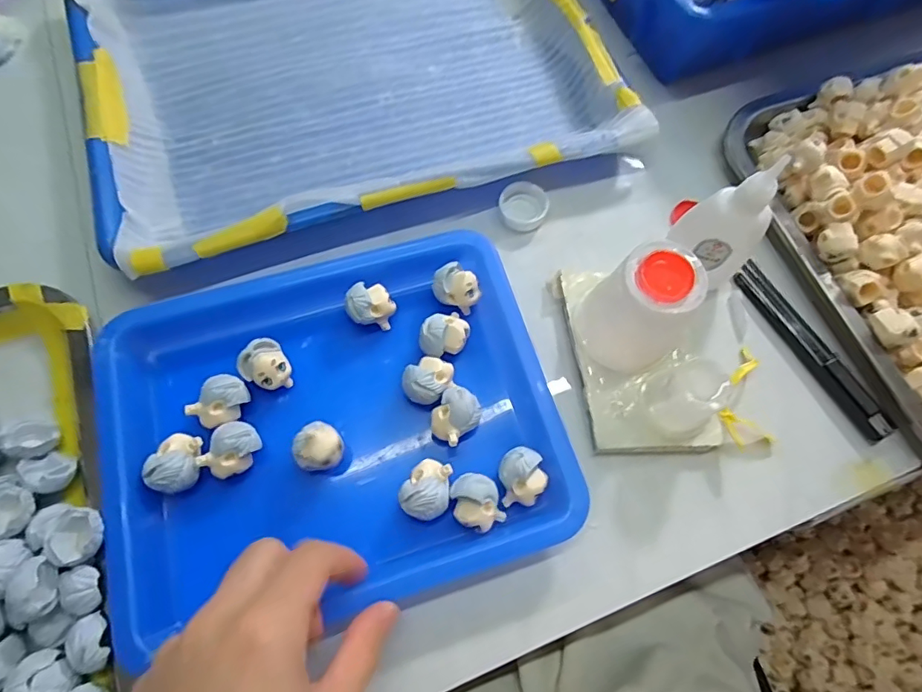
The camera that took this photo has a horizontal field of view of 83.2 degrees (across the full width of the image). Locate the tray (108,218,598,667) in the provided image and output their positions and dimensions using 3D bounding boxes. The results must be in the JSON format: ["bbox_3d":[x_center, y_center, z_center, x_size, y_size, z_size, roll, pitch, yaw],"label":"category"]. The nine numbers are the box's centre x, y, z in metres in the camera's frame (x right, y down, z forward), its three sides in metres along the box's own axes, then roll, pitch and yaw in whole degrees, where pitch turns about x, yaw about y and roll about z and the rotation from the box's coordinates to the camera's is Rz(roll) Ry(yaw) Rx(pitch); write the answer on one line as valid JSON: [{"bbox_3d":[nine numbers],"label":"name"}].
[{"bbox_3d":[-0.064,0.038,0.269,0.214,0.027,0.180,-16,73,-7],"label":"tray"}]

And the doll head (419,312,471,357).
[{"bbox_3d":[-0.009,-0.005,0.287,0.028,0.021,0.022,-20,73,-8],"label":"doll head"}]

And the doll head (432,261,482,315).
[{"bbox_3d":[-0.003,-0.032,0.295,0.027,0.017,0.022,43,75,11],"label":"doll head"}]

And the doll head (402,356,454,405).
[{"bbox_3d":[-0.017,0.019,0.278,0.021,0.025,0.027,41,75,11],"label":"doll head"}]

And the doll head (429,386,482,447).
[{"bbox_3d":[-0.003,0.038,0.273,0.022,0.024,0.027,28,73,7],"label":"doll head"}]

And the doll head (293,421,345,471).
[{"bbox_3d":[-0.070,0.053,0.263,0.022,0.032,0.023,1,71,-2],"label":"doll head"}]

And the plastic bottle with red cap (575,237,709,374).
[{"bbox_3d":[0.091,-0.017,0.274,0.044,0.068,0.048,1,71,-2],"label":"plastic bottle with red cap"}]

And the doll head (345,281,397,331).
[{"bbox_3d":[-0.050,-0.022,0.291,0.025,0.021,0.021,2,71,-1],"label":"doll head"}]

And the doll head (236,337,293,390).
[{"bbox_3d":[-0.103,0.012,0.277,0.023,0.024,0.025,1,71,-2],"label":"doll head"}]

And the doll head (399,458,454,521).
[{"bbox_3d":[-0.016,0.073,0.261,0.023,0.027,0.028,32,73,8],"label":"doll head"}]

